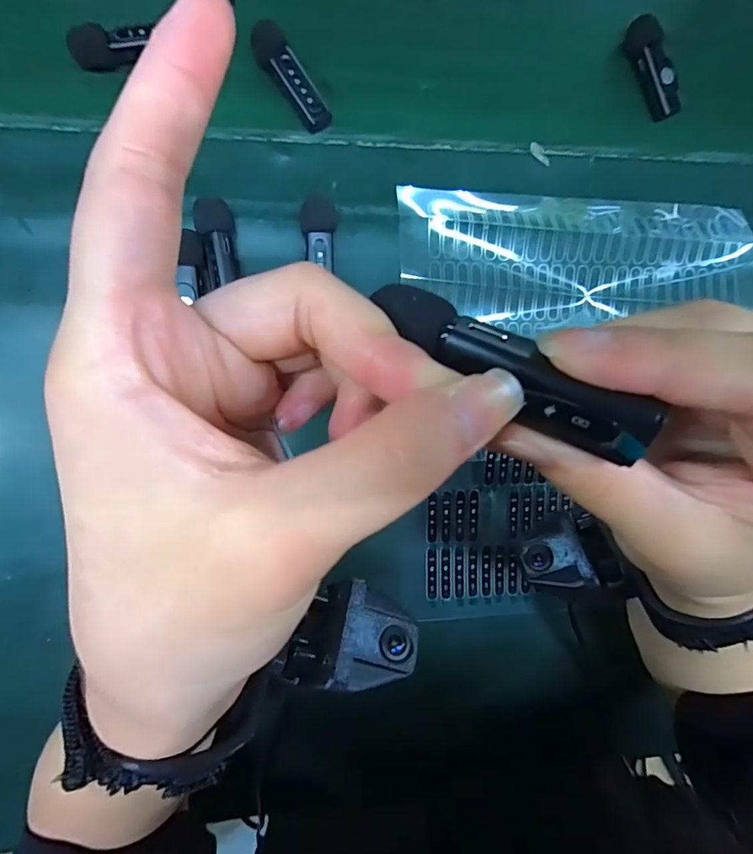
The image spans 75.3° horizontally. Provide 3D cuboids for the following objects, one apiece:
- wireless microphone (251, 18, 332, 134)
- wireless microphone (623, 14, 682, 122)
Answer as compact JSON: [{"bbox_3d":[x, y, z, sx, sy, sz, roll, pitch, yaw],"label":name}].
[{"bbox_3d":[-0.050,-0.206,0.290,0.019,0.016,0.062,-37,94,-7],"label":"wireless microphone"},{"bbox_3d":[0.184,-0.237,0.323,0.017,0.016,0.063,-24,93,-8],"label":"wireless microphone"}]

